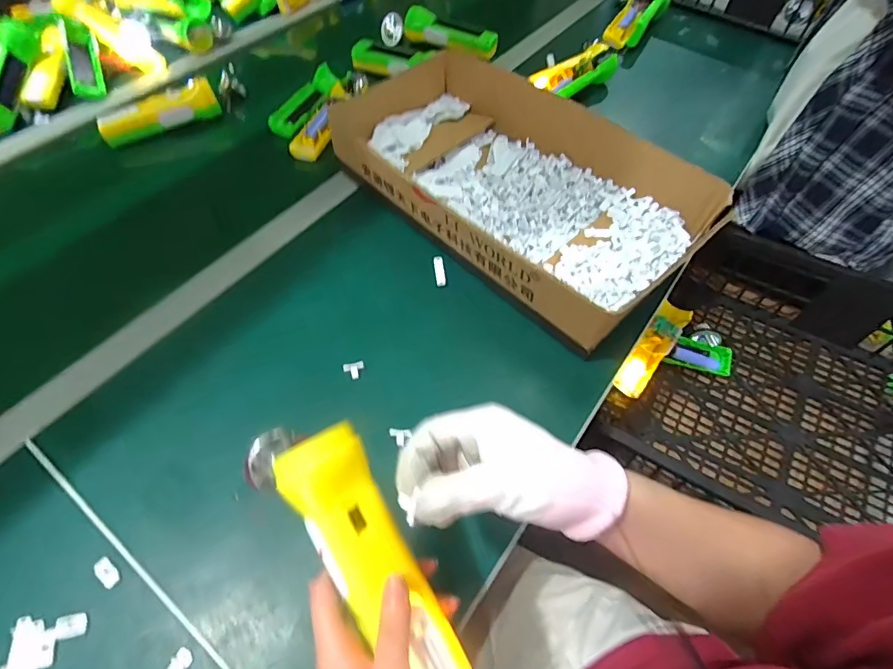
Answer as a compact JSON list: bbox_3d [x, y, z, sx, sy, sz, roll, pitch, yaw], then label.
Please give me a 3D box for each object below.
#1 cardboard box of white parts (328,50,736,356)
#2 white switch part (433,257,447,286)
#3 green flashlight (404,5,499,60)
[{"bbox_3d":[0.073,-0.181,0.552,0.232,0.091,0.428,-39,65,-24],"label":"cardboard box of white parts"},{"bbox_3d":[-0.007,-0.071,0.527,0.012,0.010,0.037,-7,56,-5],"label":"white switch part"},{"bbox_3d":[0.005,-0.527,0.811,0.173,0.039,0.036,26,59,16],"label":"green flashlight"}]

